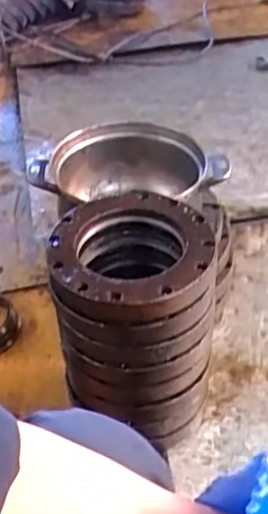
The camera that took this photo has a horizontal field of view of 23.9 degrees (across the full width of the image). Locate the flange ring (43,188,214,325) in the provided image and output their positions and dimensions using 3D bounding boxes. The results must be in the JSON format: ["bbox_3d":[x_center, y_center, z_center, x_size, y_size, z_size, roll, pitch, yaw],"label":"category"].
[{"bbox_3d":[-0.005,-0.007,0.768,0.192,0.041,0.200,-3,41,3],"label":"flange ring"}]

